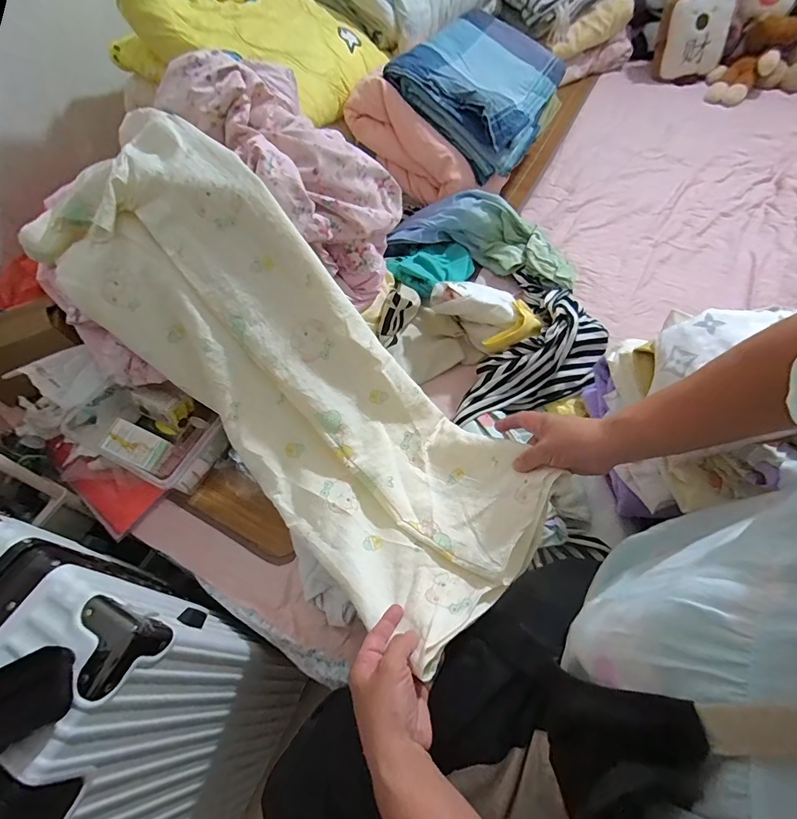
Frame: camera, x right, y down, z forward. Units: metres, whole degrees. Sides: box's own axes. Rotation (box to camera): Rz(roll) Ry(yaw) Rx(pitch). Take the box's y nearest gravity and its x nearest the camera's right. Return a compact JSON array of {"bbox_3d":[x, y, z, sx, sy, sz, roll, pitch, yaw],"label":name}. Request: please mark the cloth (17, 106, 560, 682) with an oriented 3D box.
[{"bbox_3d":[-0.140,-0.053,0.524,0.666,0.193,0.230,45,71,2],"label":"cloth"}]

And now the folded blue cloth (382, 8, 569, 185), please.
[{"bbox_3d":[0.179,-0.678,0.852,0.289,0.086,0.388,32,68,-7],"label":"folded blue cloth"}]

